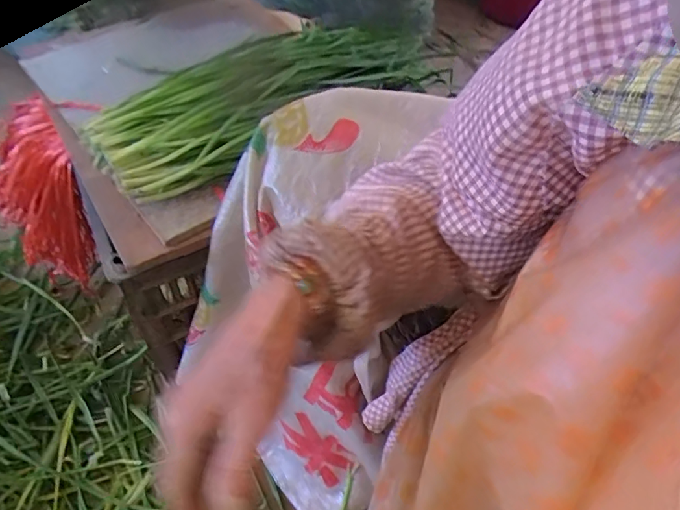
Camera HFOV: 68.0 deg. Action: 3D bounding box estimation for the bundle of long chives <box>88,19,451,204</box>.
[{"bbox_3d":[-0.090,-0.220,0.653,0.450,0.066,0.184,-29,55,-24],"label":"bundle of long chives"}]

